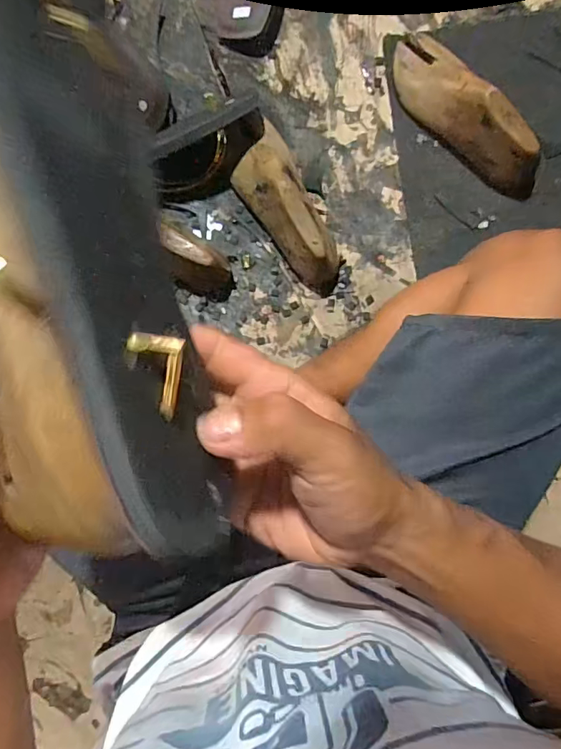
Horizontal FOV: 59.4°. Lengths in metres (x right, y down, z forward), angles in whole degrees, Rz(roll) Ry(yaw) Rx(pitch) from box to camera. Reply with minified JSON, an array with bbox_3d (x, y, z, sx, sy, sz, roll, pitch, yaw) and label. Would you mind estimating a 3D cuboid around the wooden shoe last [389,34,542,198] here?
[{"bbox_3d":[0.228,-0.323,0.593,0.073,0.075,0.247,-39,87,0],"label":"wooden shoe last"}]

